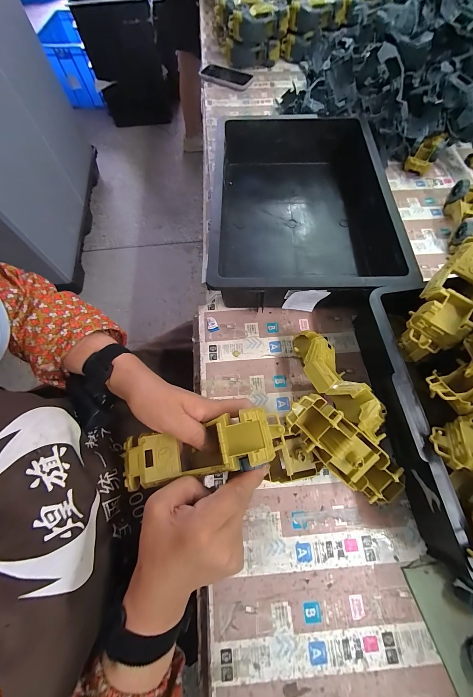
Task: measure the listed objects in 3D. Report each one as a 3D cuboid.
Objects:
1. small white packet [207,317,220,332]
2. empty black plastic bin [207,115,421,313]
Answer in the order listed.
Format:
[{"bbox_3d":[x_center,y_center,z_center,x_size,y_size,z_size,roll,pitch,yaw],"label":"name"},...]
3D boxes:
[{"bbox_3d":[-0.044,-0.044,0.459,0.018,0.004,0.030,-18,69,-6],"label":"small white packet"},{"bbox_3d":[0.118,-0.278,0.499,0.303,0.128,0.448,1,68,2],"label":"empty black plastic bin"}]

